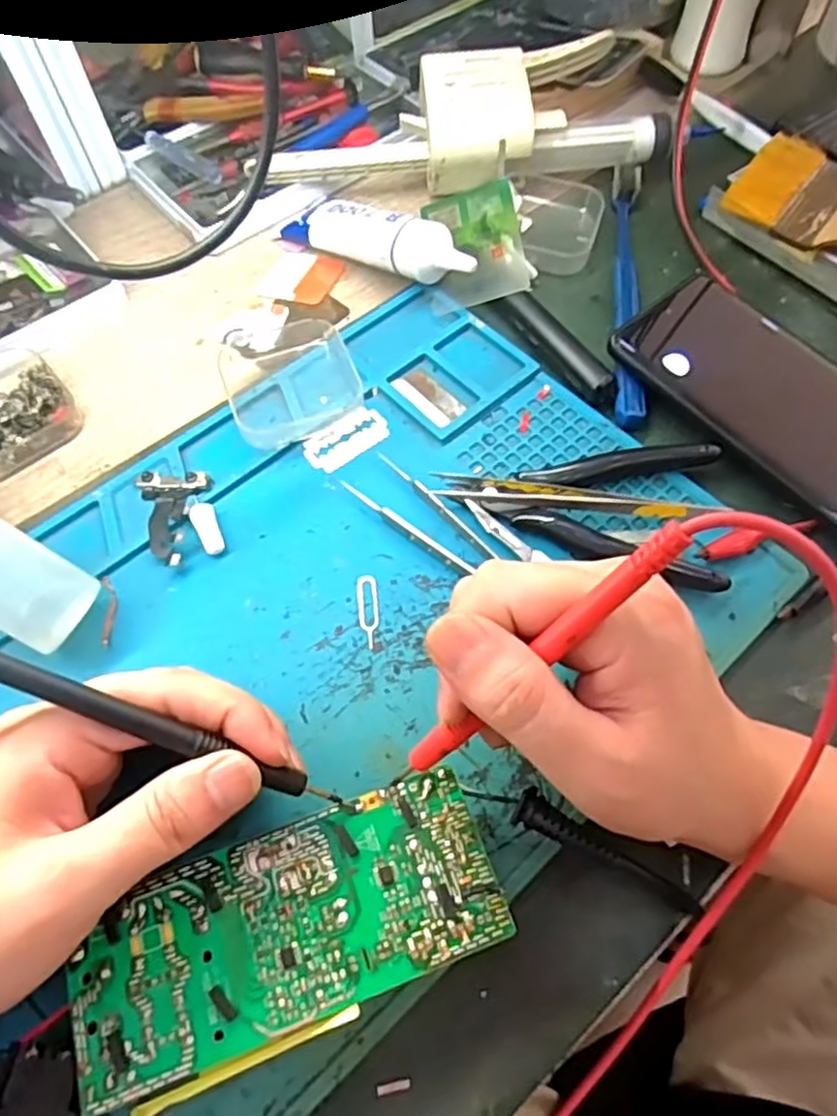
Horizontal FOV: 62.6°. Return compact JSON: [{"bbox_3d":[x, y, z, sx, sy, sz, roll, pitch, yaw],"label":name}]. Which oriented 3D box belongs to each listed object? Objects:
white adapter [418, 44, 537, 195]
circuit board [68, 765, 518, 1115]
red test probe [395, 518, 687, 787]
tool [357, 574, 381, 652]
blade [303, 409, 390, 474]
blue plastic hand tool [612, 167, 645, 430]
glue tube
[{"bbox_3d":[0.031,-0.256,0.405,0.063,0.047,0.062,-6,63,-3],"label":"white adapter"},{"bbox_3d":[-0.041,0.120,0.227,0.131,0.024,0.055,-19,64,-9],"label":"circuit board"},{"bbox_3d":[0.029,0.035,0.200,0.010,0.130,0.008,-5,53,-50],"label":"red test probe"},{"bbox_3d":[-0.021,0.022,0.293,0.009,0.004,0.034,-4,63,-2],"label":"tool"},{"bbox_3d":[-0.034,-0.058,0.335,0.044,0.004,0.022,-30,67,-15],"label":"blade"},{"bbox_3d":[0.114,-0.148,0.374,0.015,0.011,0.185,6,63,3],"label":"blue plastic hand tool"},{"bbox_3d":[-0.025,-0.177,0.381,0.127,0.022,0.029,26,65,26],"label":"glue tube"}]

